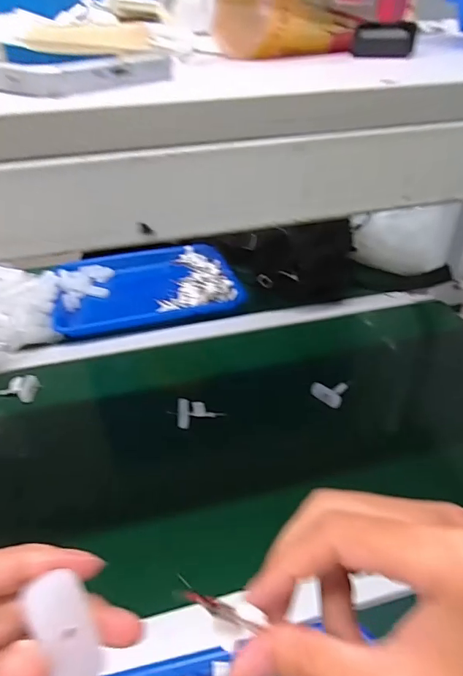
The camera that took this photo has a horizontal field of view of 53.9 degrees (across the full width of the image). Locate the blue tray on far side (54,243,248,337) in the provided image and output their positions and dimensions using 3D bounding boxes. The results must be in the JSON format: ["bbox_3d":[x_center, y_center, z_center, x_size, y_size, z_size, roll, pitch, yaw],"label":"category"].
[{"bbox_3d":[-0.161,-0.109,0.856,0.312,0.023,0.252,-10,39,-12],"label":"blue tray on far side"}]

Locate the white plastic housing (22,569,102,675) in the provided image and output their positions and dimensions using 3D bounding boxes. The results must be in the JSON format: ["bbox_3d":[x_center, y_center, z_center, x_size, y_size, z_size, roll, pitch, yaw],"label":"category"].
[{"bbox_3d":[-0.058,0.104,0.161,0.018,0.039,0.006,-19,0,-23],"label":"white plastic housing"}]

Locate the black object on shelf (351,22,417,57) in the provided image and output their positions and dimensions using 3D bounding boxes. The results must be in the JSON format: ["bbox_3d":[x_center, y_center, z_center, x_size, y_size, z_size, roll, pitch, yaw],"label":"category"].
[{"bbox_3d":[0.096,-0.188,0.286,0.037,0.017,0.010,13,40,17],"label":"black object on shelf"}]

